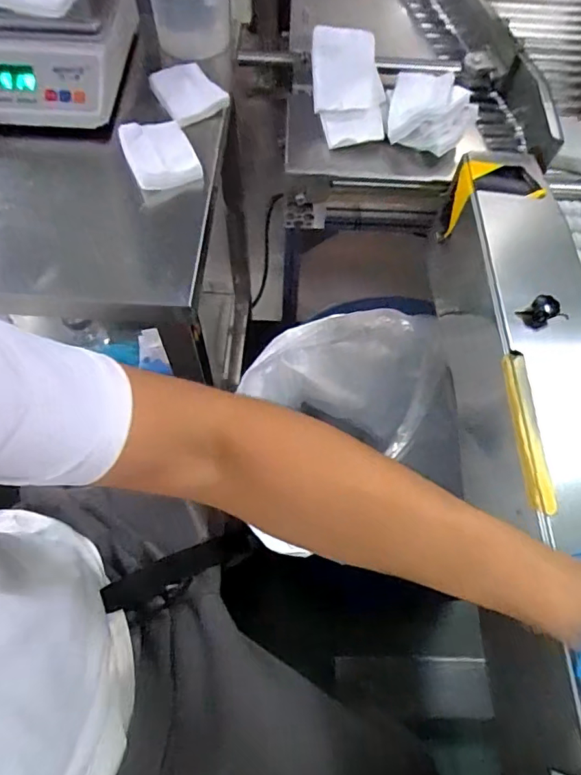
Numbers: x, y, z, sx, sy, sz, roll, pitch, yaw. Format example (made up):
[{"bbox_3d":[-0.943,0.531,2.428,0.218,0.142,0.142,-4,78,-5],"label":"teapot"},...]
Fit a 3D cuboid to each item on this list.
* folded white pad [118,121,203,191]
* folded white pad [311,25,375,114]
[{"bbox_3d":[-0.146,-0.259,0.576,0.071,0.025,0.095,-20,66,-12],"label":"folded white pad"},{"bbox_3d":[0.066,-0.385,0.621,0.081,0.012,0.090,-9,106,-14],"label":"folded white pad"}]

